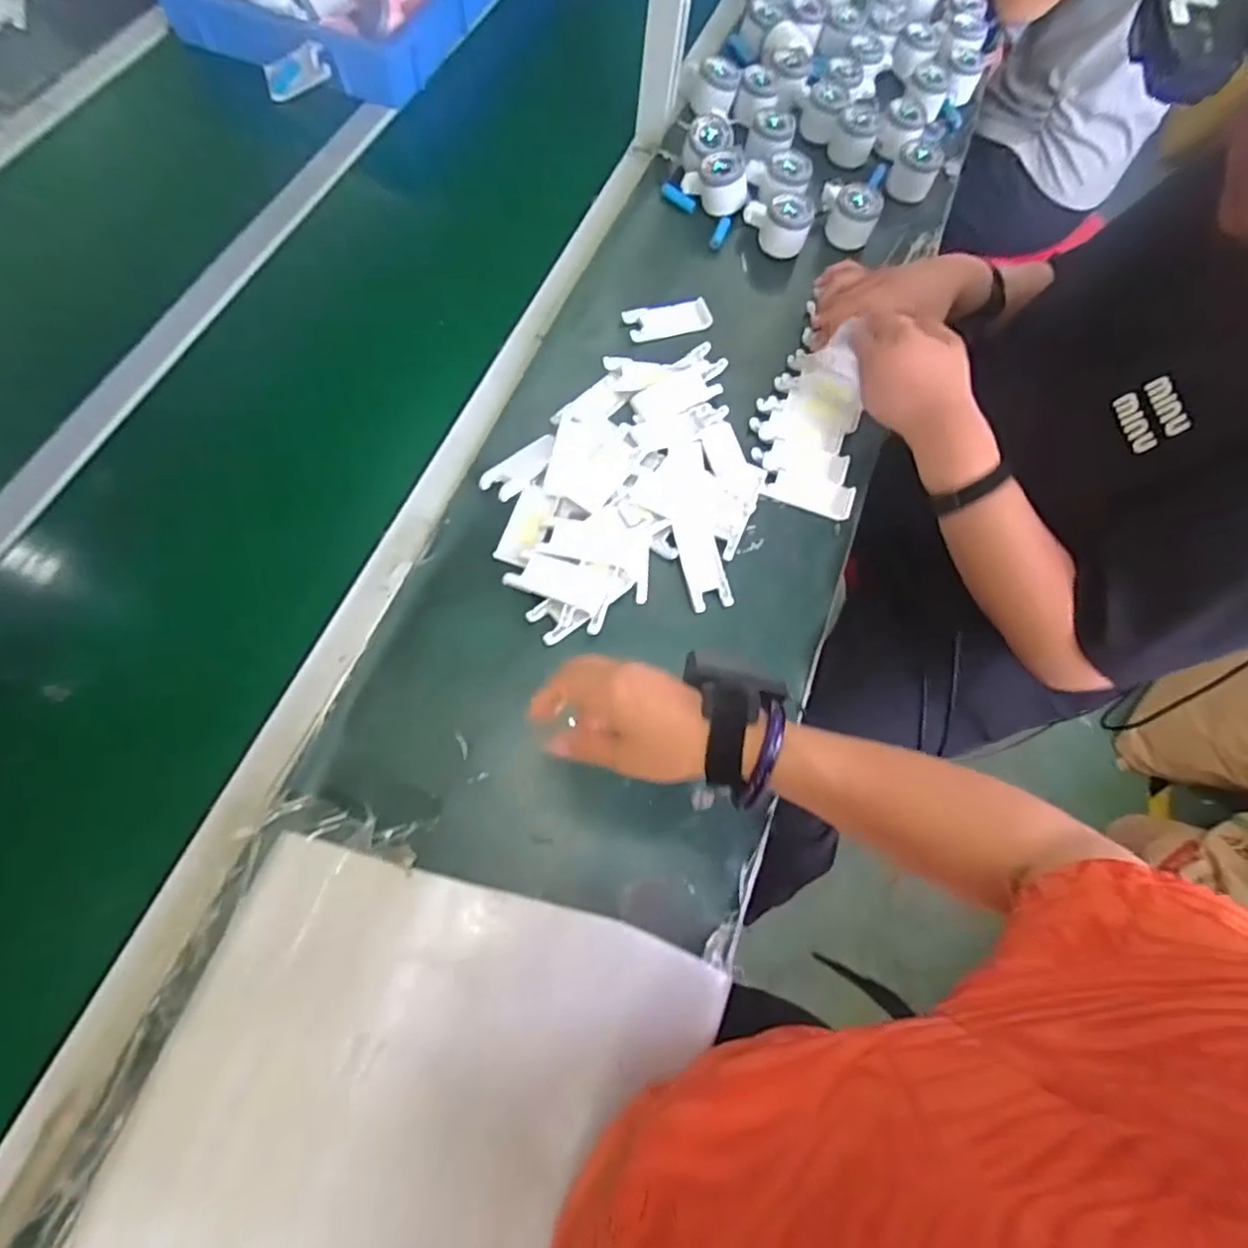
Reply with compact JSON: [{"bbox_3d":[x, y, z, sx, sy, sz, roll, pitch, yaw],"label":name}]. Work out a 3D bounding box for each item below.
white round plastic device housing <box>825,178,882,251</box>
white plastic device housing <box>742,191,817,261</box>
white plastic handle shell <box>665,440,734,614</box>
[{"bbox_3d":[0.300,-0.531,0.840,0.061,0.056,0.048,20,68,3],"label":"white round plastic device housing"},{"bbox_3d":[0.195,-0.514,0.827,0.086,0.060,0.057,15,68,1],"label":"white plastic device housing"},{"bbox_3d":[0.074,-0.108,0.674,0.048,0.010,0.190,-7,69,-5],"label":"white plastic handle shell"}]

